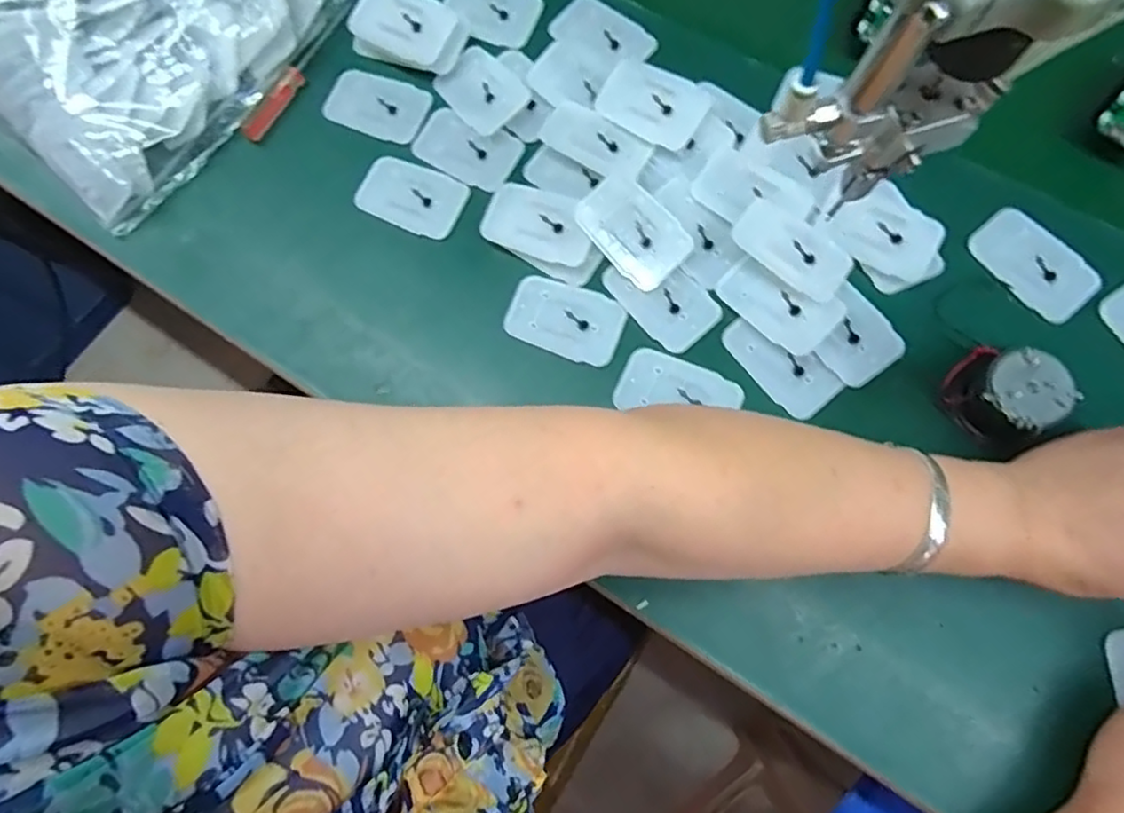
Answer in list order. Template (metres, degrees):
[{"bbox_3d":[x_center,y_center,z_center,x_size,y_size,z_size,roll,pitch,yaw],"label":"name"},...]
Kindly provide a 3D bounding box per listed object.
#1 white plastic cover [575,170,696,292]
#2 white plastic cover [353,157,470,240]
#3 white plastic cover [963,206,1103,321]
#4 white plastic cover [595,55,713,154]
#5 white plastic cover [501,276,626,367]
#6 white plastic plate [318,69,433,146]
[{"bbox_3d":[0.044,-0.109,0.395,0.044,0.004,0.070,-43,82,12],"label":"white plastic cover"},{"bbox_3d":[-0.100,-0.139,0.421,0.072,0.006,0.043,26,78,6],"label":"white plastic cover"},{"bbox_3d":[0.283,-0.086,0.384,0.047,0.005,0.071,-39,80,-9],"label":"white plastic cover"},{"bbox_3d":[0.059,-0.197,0.411,0.066,0.005,0.045,32,79,7],"label":"white plastic cover"},{"bbox_3d":[0.002,-0.053,0.394,0.070,0.004,0.044,20,77,4],"label":"white plastic cover"},{"bbox_3d":[-0.128,-0.209,0.442,0.072,0.007,0.042,23,78,5],"label":"white plastic plate"}]

